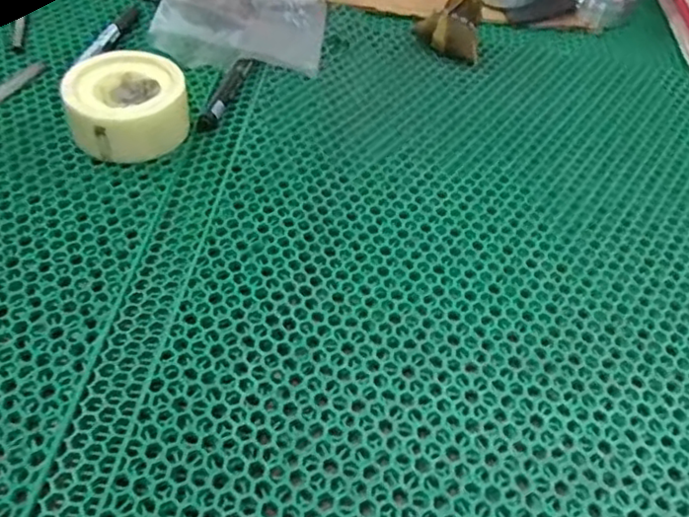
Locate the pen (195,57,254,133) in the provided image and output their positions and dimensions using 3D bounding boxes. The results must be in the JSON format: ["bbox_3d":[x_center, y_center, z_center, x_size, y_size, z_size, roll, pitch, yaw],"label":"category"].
[{"bbox_3d":[-0.108,-0.152,0.593,0.020,0.013,0.100,17,50,9],"label":"pen"}]

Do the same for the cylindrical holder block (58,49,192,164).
[{"bbox_3d":[-0.179,-0.128,0.543,0.098,0.047,0.088,-17,53,-19],"label":"cylindrical holder block"}]

